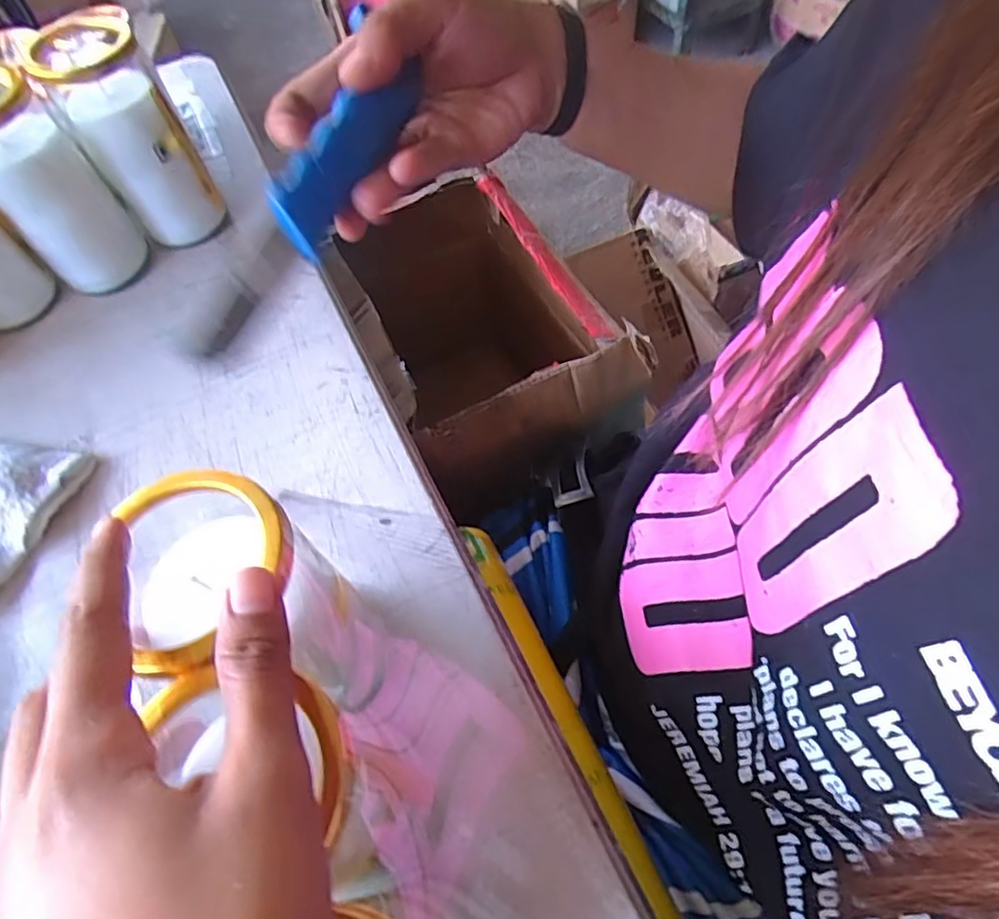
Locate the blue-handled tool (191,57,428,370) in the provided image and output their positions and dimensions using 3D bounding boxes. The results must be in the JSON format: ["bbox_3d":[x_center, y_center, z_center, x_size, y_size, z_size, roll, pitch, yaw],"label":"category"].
[{"bbox_3d":[-0.075,-0.106,0.243,0.023,0.022,0.155,21,70,14],"label":"blue-handled tool"}]

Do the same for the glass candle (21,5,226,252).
[{"bbox_3d":[-0.274,-0.239,0.462,0.071,0.139,0.086,-32,62,-15],"label":"glass candle"}]

